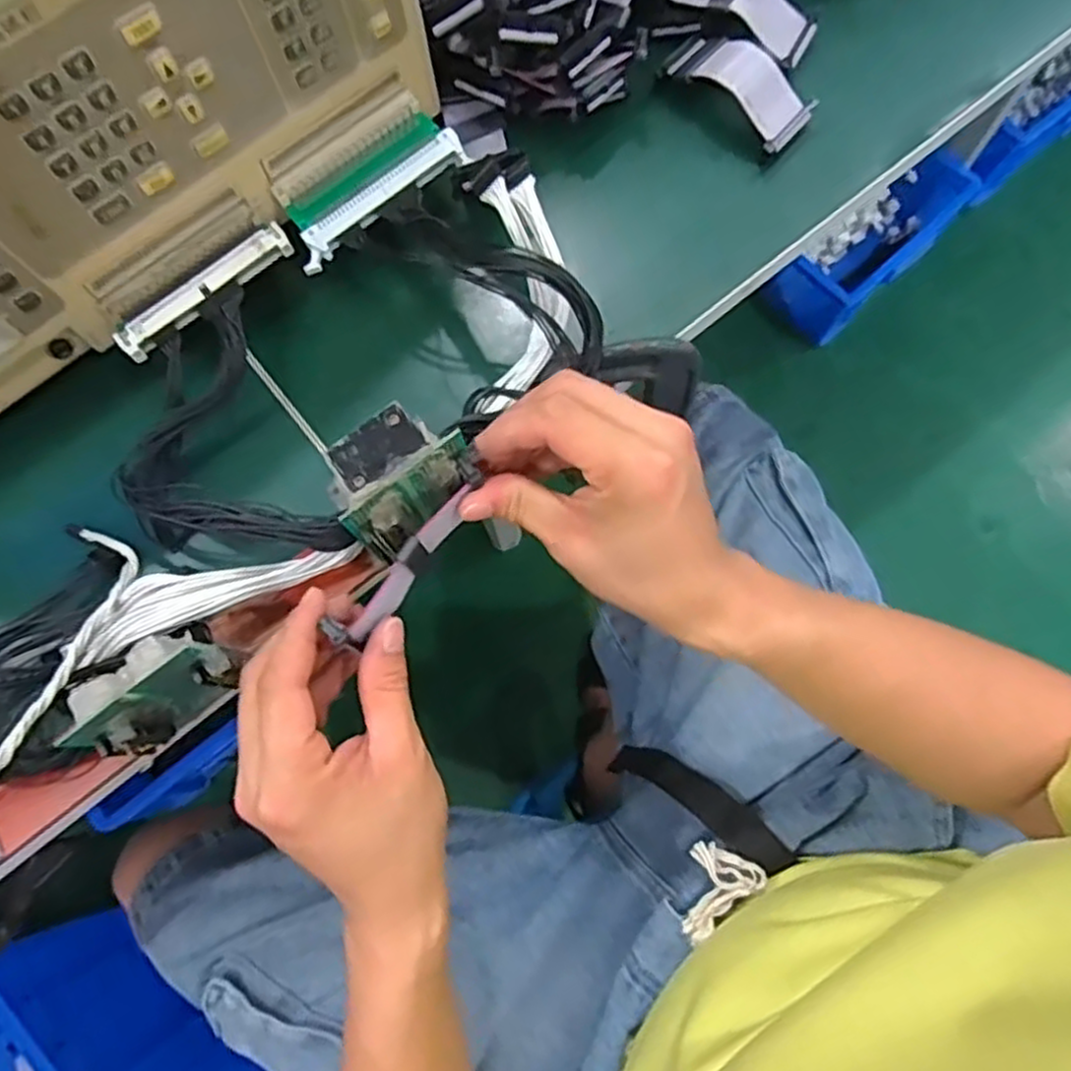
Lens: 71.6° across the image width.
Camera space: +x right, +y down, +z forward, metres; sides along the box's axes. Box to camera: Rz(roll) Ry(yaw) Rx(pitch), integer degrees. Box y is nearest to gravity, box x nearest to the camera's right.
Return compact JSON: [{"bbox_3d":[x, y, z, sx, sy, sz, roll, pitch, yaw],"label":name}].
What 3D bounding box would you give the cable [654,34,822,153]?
[{"bbox_3d":[0.118,-0.262,0.429,0.042,0.021,0.092,-40,78,-8],"label":"cable"}]

